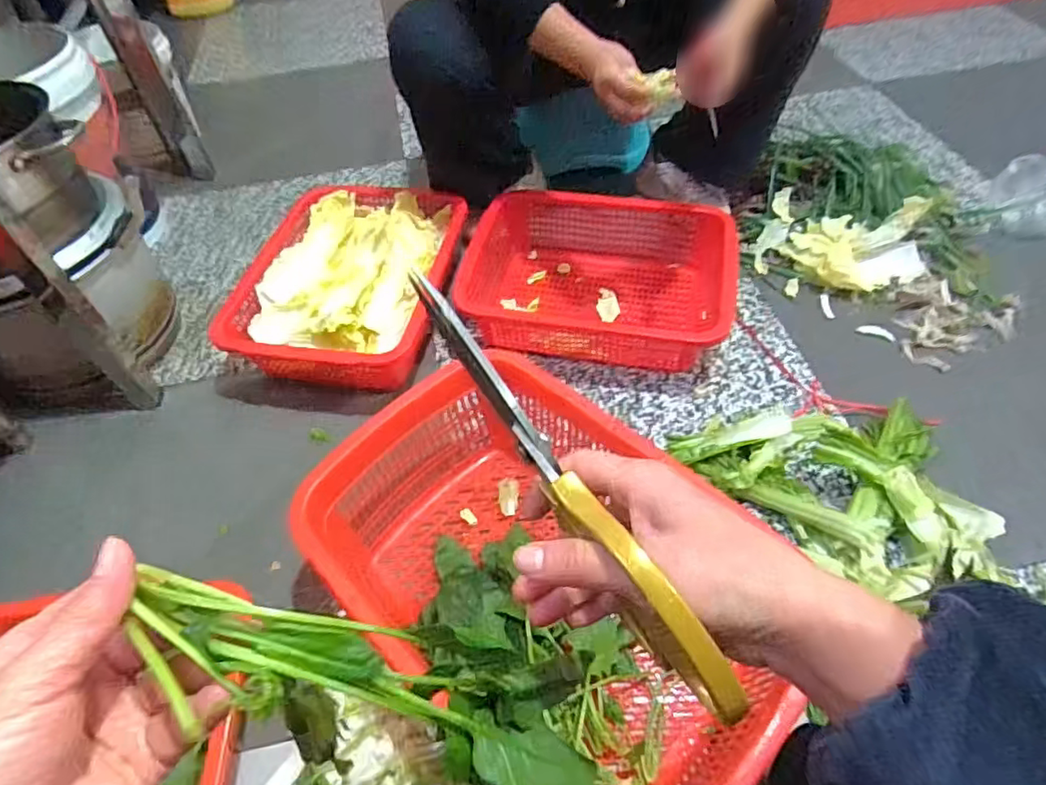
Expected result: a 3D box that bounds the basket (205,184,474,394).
[{"bbox_3d":[-0.294,-0.195,1.059,0.321,0.150,0.415,8,53,11],"label":"basket"}]

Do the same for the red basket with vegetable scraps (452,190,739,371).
[{"bbox_3d":[0.135,-0.213,1.068,0.432,0.112,0.331,7,53,10],"label":"red basket with vegetable scraps"}]

